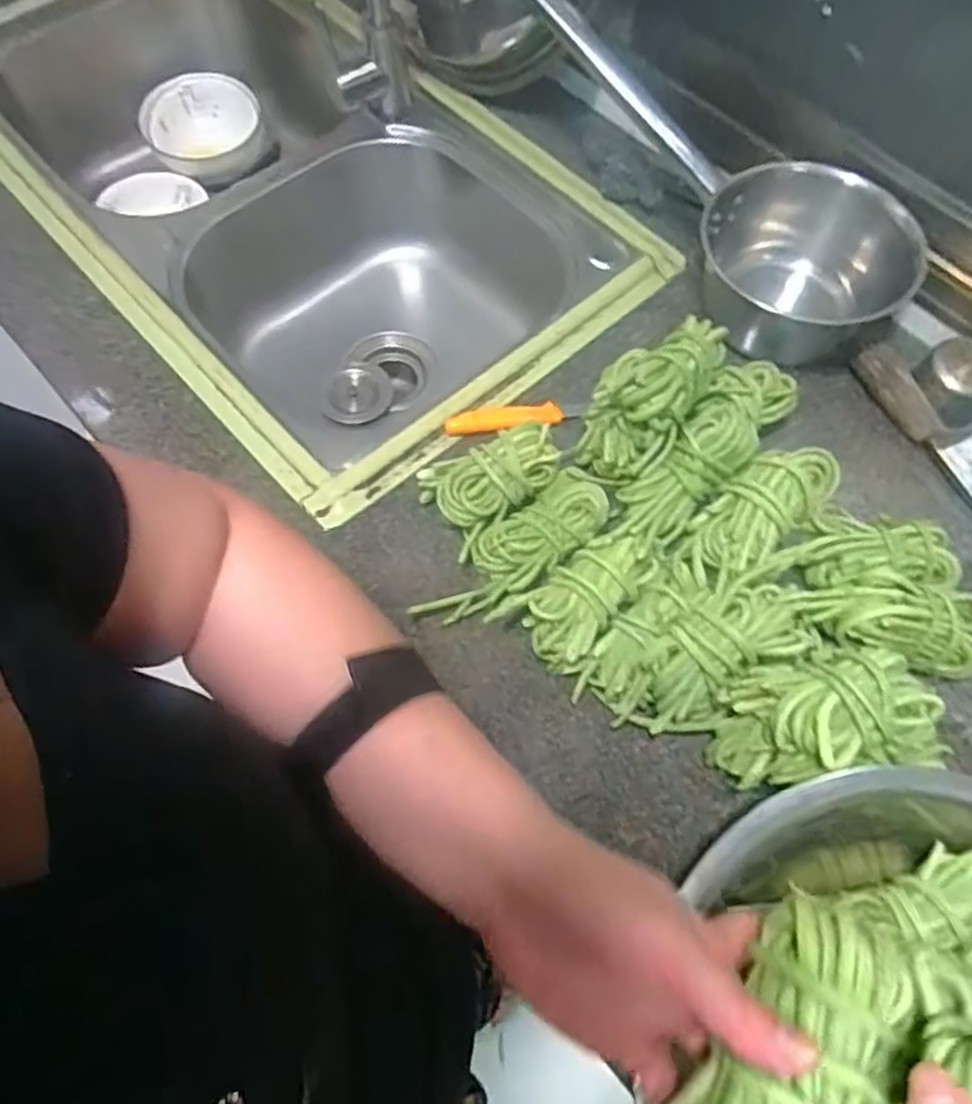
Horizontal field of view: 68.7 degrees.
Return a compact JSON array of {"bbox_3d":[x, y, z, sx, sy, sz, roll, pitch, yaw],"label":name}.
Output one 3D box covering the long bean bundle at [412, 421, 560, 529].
[{"bbox_3d":[0.004,-0.052,0.543,0.098,0.053,0.056,-20,68,-10],"label":"long bean bundle"}]

